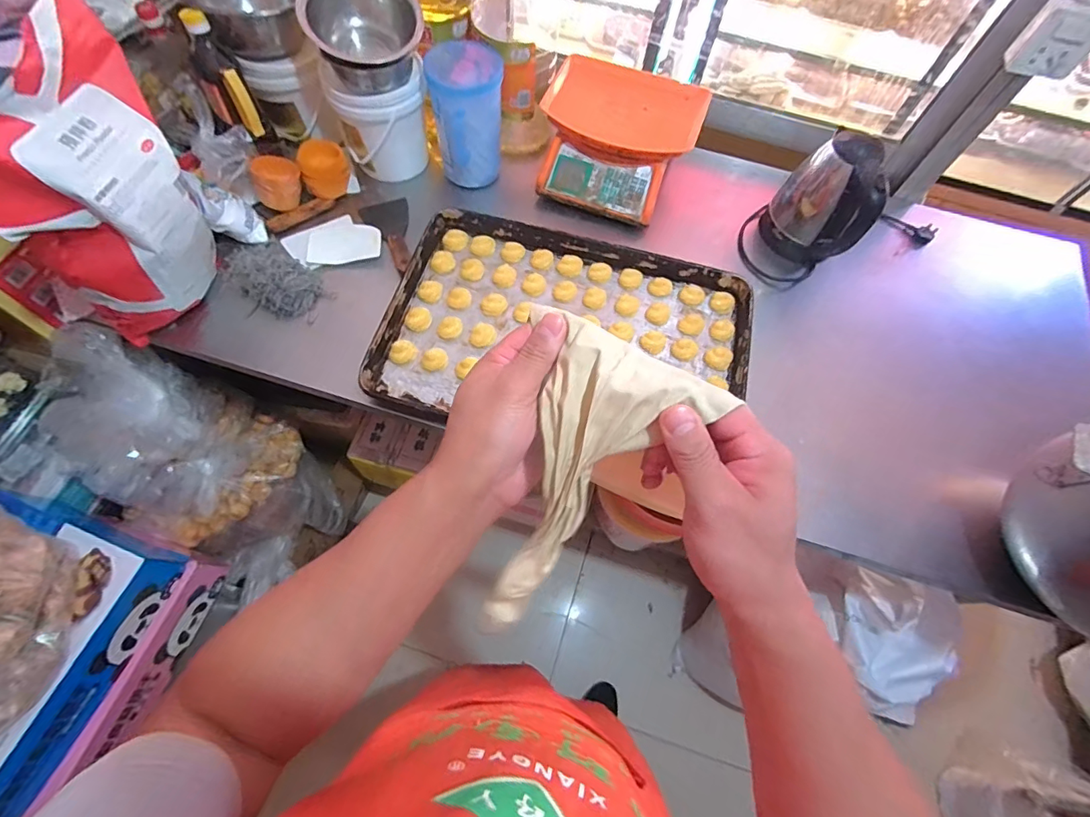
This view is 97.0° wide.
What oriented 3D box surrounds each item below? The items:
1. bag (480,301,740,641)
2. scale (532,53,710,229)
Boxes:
[{"bbox_3d":[0.017,0.051,0.284,0.100,0.032,0.187,27,97,9],"label":"bag"},{"bbox_3d":[0.135,-0.515,0.923,0.285,0.112,0.274,20,66,5],"label":"scale"}]

